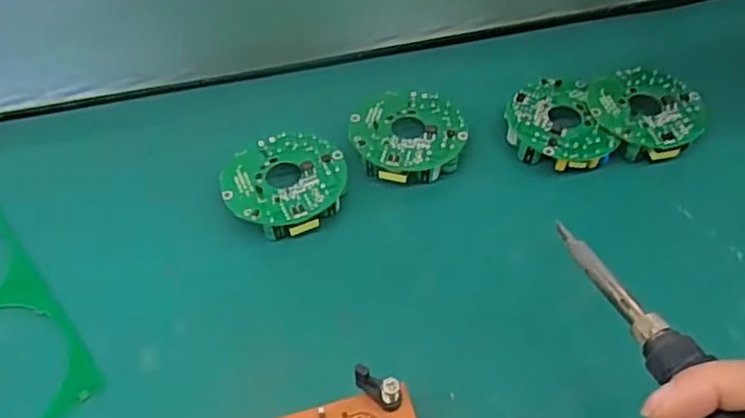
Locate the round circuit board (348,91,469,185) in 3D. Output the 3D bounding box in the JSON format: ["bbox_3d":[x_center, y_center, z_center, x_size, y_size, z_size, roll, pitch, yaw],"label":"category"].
[{"bbox_3d":[0.020,-0.042,0.363,0.063,0.015,0.060,0,52,-1],"label":"round circuit board"}]

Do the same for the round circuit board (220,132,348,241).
[{"bbox_3d":[-0.047,-0.015,0.343,0.062,0.015,0.063,0,52,-1],"label":"round circuit board"}]

